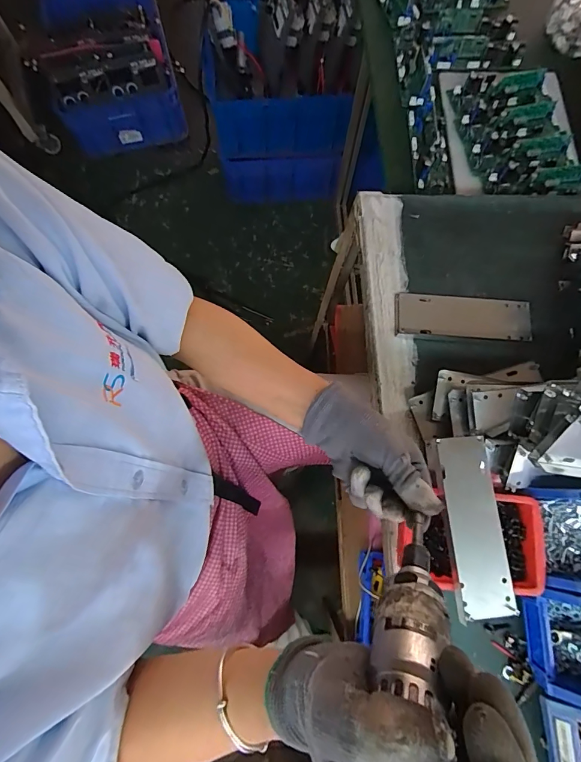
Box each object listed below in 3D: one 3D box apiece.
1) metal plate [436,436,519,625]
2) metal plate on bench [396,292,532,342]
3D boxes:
[{"bbox_3d":[0.195,0.151,0.411,0.059,0.011,0.178,-2,74,0],"label":"metal plate"},{"bbox_3d":[0.234,-0.085,0.521,0.184,0.009,0.064,4,66,-2],"label":"metal plate on bench"}]

